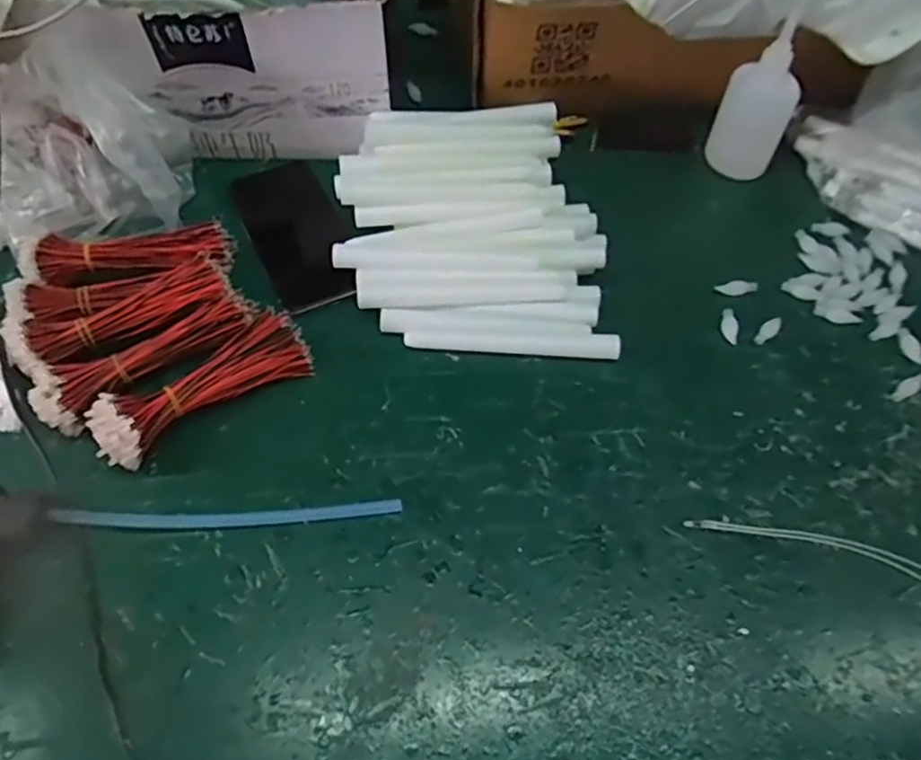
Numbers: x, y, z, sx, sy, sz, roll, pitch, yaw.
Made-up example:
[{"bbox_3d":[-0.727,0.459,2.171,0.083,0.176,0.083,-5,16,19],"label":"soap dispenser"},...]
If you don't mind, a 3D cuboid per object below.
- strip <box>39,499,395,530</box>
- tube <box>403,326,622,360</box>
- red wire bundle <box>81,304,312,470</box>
[{"bbox_3d":[-0.138,0.081,0.410,0.203,0.010,0.011,-2,58,-4],"label":"strip"},{"bbox_3d":[0.037,-0.030,0.489,0.150,0.018,0.021,5,56,2],"label":"tube"},{"bbox_3d":[-0.169,-0.001,0.445,0.143,0.042,0.053,-33,63,-22],"label":"red wire bundle"}]

